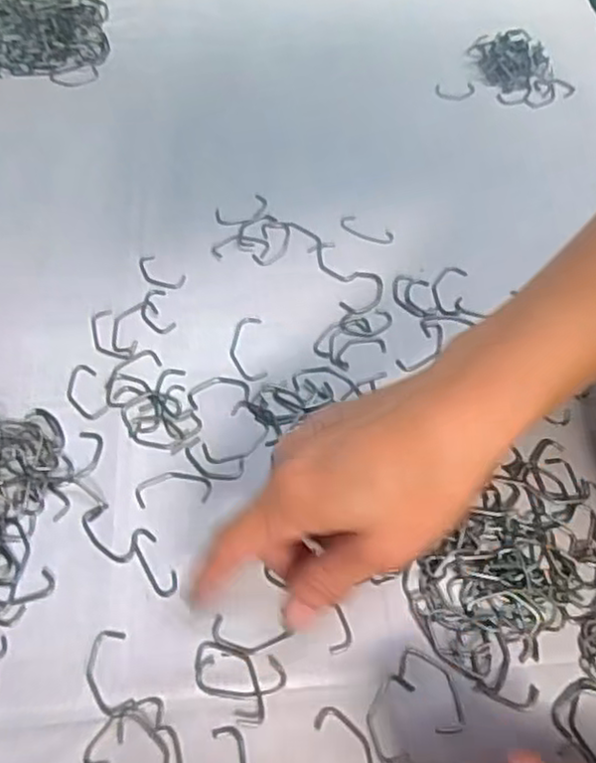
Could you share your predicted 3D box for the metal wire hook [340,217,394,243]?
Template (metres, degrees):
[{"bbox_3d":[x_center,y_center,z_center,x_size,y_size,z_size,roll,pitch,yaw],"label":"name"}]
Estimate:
[{"bbox_3d":[0.045,-0.099,0.455,0.036,0.004,0.013,25,61,13],"label":"metal wire hook"}]

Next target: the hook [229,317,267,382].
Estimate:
[{"bbox_3d":[-0.030,-0.020,0.408,0.020,0.004,0.044,-5,59,-5],"label":"hook"}]

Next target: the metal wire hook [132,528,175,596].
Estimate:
[{"bbox_3d":[-0.072,0.089,0.343,0.013,0.004,0.037,-28,64,-18],"label":"metal wire hook"}]

